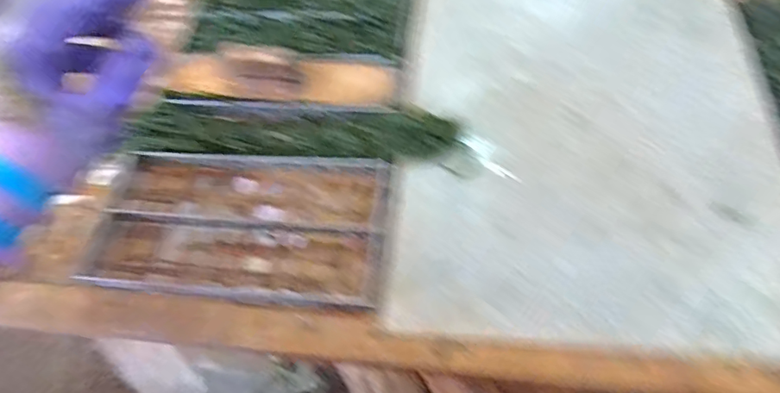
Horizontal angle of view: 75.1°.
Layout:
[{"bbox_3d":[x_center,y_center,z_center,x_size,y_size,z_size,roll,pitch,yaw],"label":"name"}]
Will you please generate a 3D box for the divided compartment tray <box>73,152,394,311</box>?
[{"bbox_3d":[-0.126,0.025,0.426,0.251,0.037,0.128,4,63,6],"label":"divided compartment tray"}]

